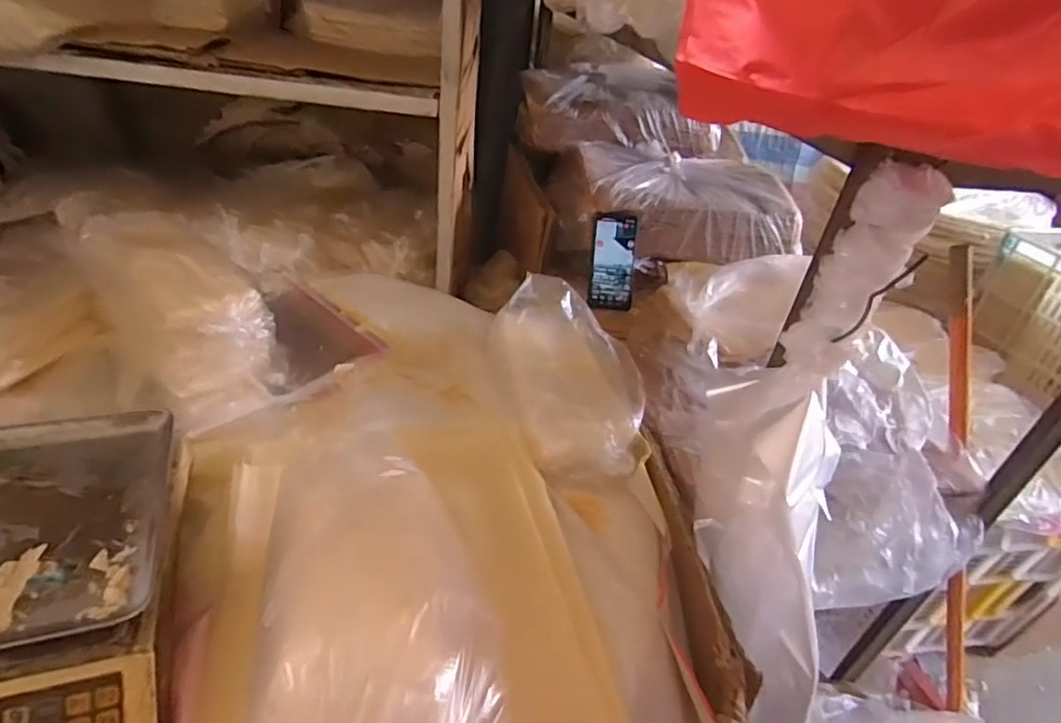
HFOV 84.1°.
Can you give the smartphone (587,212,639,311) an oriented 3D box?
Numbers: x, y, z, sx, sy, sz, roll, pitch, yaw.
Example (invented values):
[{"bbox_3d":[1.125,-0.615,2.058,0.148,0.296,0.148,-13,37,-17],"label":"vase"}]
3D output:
[{"bbox_3d":[0.140,-0.167,0.989,0.078,0.158,0.013,2,4,-11],"label":"smartphone"}]

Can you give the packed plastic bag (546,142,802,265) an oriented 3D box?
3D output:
[{"bbox_3d":[0.260,-0.306,1.110,0.443,0.117,0.297,3,36,-7],"label":"packed plastic bag"}]

